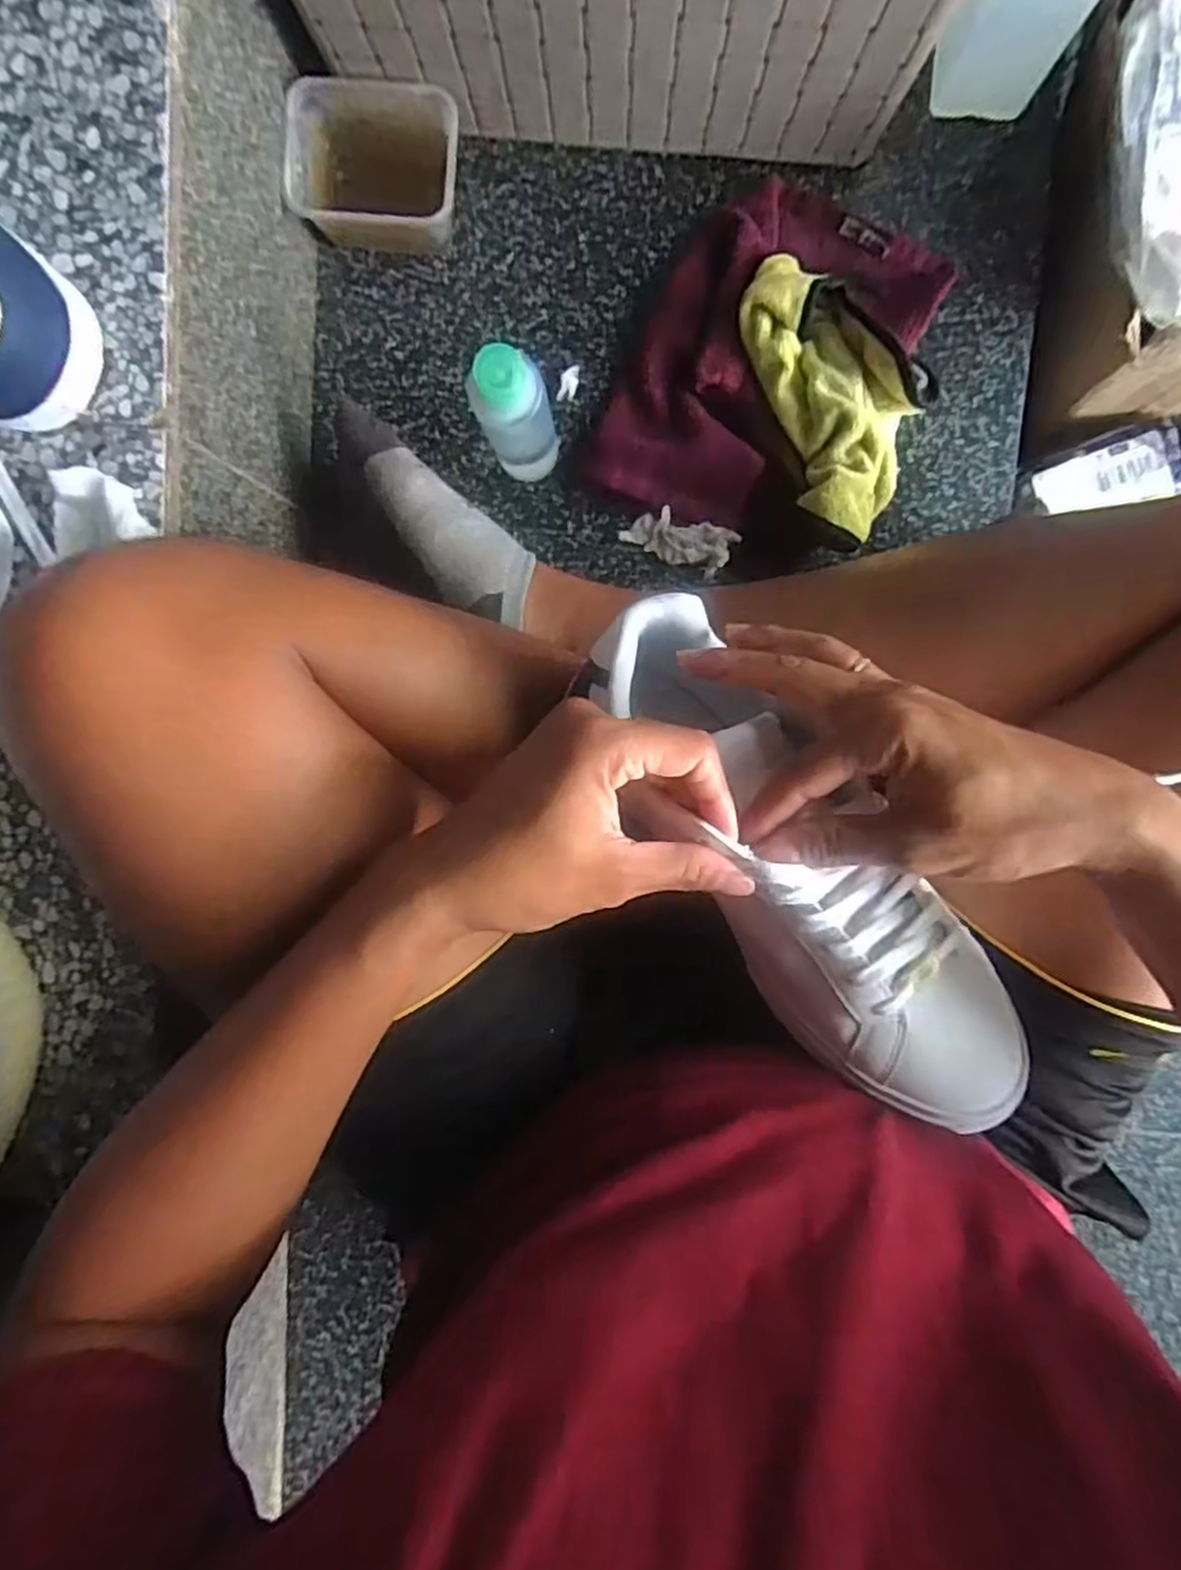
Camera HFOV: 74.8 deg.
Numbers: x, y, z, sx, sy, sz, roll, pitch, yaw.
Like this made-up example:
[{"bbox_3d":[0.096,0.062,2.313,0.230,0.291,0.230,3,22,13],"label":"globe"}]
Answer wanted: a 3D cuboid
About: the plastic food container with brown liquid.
[{"bbox_3d":[-0.135,-0.395,0.503,0.102,0.055,0.082,7,97,1],"label":"plastic food container with brown liquid"}]

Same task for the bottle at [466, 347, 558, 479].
[{"bbox_3d":[-0.044,-0.227,0.486,0.044,0.138,0.040,-15,96,3],"label":"bottle"}]

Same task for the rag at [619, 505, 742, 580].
[{"bbox_3d":[0.063,-0.174,0.547,0.076,0.012,0.033,21,97,-1],"label":"rag"}]

